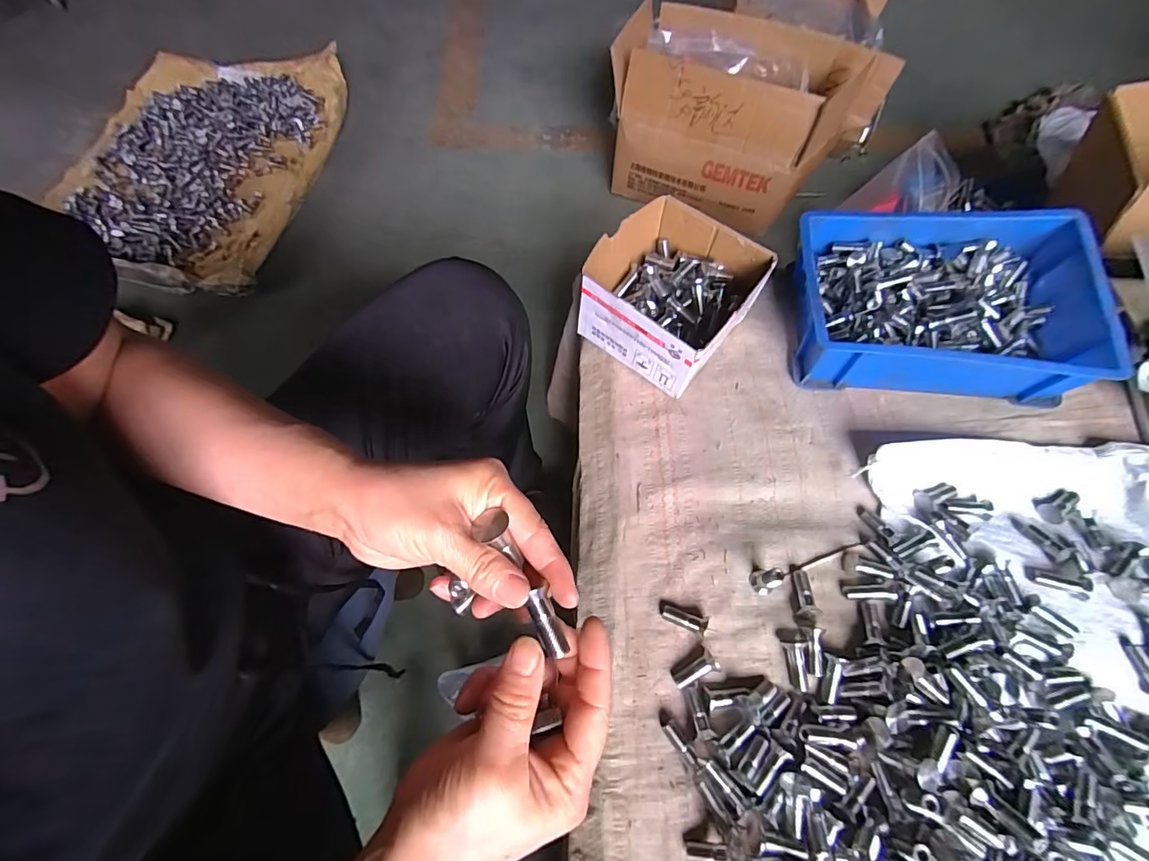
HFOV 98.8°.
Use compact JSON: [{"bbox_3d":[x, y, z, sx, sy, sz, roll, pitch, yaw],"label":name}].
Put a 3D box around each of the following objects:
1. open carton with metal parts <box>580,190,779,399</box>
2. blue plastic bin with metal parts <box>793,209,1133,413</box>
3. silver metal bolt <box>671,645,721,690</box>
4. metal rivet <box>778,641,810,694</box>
[{"bbox_3d":[0.094,-0.132,0.491,0.142,0.086,0.149,35,68,16],"label":"open carton with metal parts"},{"bbox_3d":[0.347,-0.117,0.479,0.246,0.099,0.168,9,63,4],"label":"blue plastic bin with metal parts"},{"bbox_3d":[0.090,0.179,0.370,0.033,0.012,0.019,-30,67,-15],"label":"silver metal bolt"},{"bbox_3d":[0.170,0.179,0.374,0.015,0.015,0.036,-7,80,-5],"label":"metal rivet"}]

